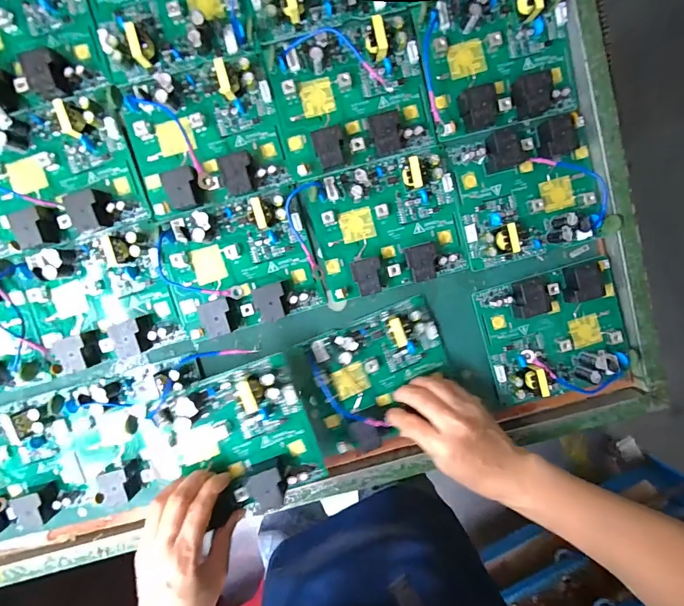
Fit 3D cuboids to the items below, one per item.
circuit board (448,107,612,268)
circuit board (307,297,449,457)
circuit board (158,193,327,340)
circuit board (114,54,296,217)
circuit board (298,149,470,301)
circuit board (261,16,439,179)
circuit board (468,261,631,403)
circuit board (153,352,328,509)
[{"bbox_3d":[0.170,-0.101,0.337,0.127,0.023,0.113,-15,96,0],"label":"circuit board"},{"bbox_3d":[0.037,0.069,0.351,0.129,0.025,0.113,-20,96,0],"label":"circuit board"},{"bbox_3d":[-0.095,-0.033,0.338,0.131,0.022,0.107,-16,96,0],"label":"circuit board"},{"bbox_3d":[-0.121,-0.147,0.324,0.133,0.025,0.119,-16,96,0],"label":"circuit board"},{"bbox_3d":[0.039,-0.069,0.337,0.133,0.022,0.112,-15,96,0],"label":"circuit board"},{"bbox_3d":[0.009,-0.179,0.324,0.132,0.022,0.113,-14,96,0],"label":"circuit board"},{"bbox_3d":[0.200,0.030,0.347,0.127,0.025,0.115,-15,96,0],"label":"circuit board"},{"bbox_3d":[-0.083,0.110,0.309,0.111,0.026,0.110,-18,96,0],"label":"circuit board"}]

